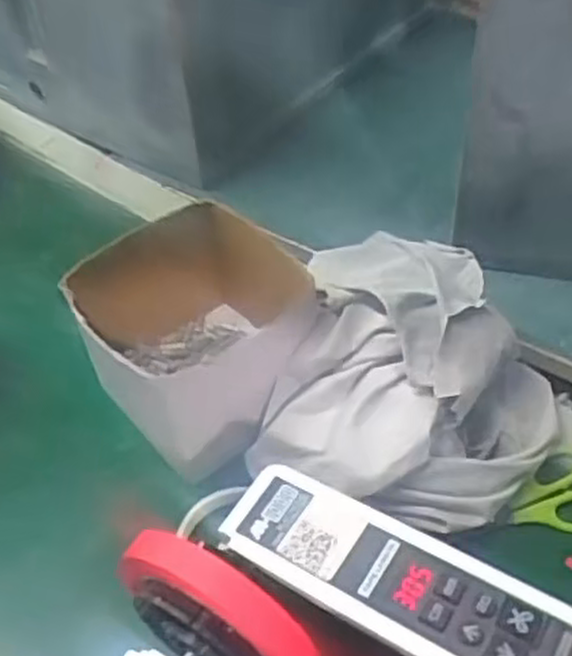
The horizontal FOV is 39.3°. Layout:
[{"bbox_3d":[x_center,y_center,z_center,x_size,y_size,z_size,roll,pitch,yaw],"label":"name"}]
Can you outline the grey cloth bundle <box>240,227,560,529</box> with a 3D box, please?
[{"bbox_3d":[0.103,0.016,0.564,0.183,0.114,0.236,16,50,19],"label":"grey cloth bundle"}]

